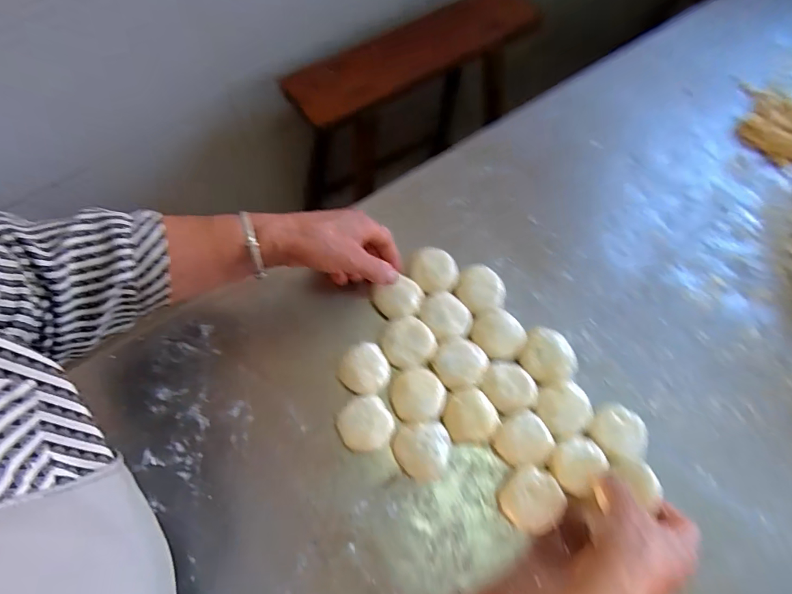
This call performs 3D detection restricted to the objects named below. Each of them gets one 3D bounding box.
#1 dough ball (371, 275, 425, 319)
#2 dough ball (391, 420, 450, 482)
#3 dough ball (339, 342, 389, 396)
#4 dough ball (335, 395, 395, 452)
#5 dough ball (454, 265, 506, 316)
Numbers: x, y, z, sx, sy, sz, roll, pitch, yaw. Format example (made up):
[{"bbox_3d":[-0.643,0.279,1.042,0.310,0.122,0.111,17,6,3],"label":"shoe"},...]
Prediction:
[{"bbox_3d":[0.005,0.001,0.500,0.055,0.026,0.041,-21,70,-10],"label":"dough ball"},{"bbox_3d":[0.027,0.155,0.454,0.056,0.022,0.054,-4,68,-3],"label":"dough ball"},{"bbox_3d":[-0.032,0.078,0.484,0.051,0.036,0.050,1,68,-2],"label":"dough ball"},{"bbox_3d":[-0.031,0.129,0.461,0.054,0.019,0.051,1,68,-2],"label":"dough ball"},{"bbox_3d":[0.098,-0.007,0.525,0.054,0.019,0.054,1,68,-2],"label":"dough ball"}]

